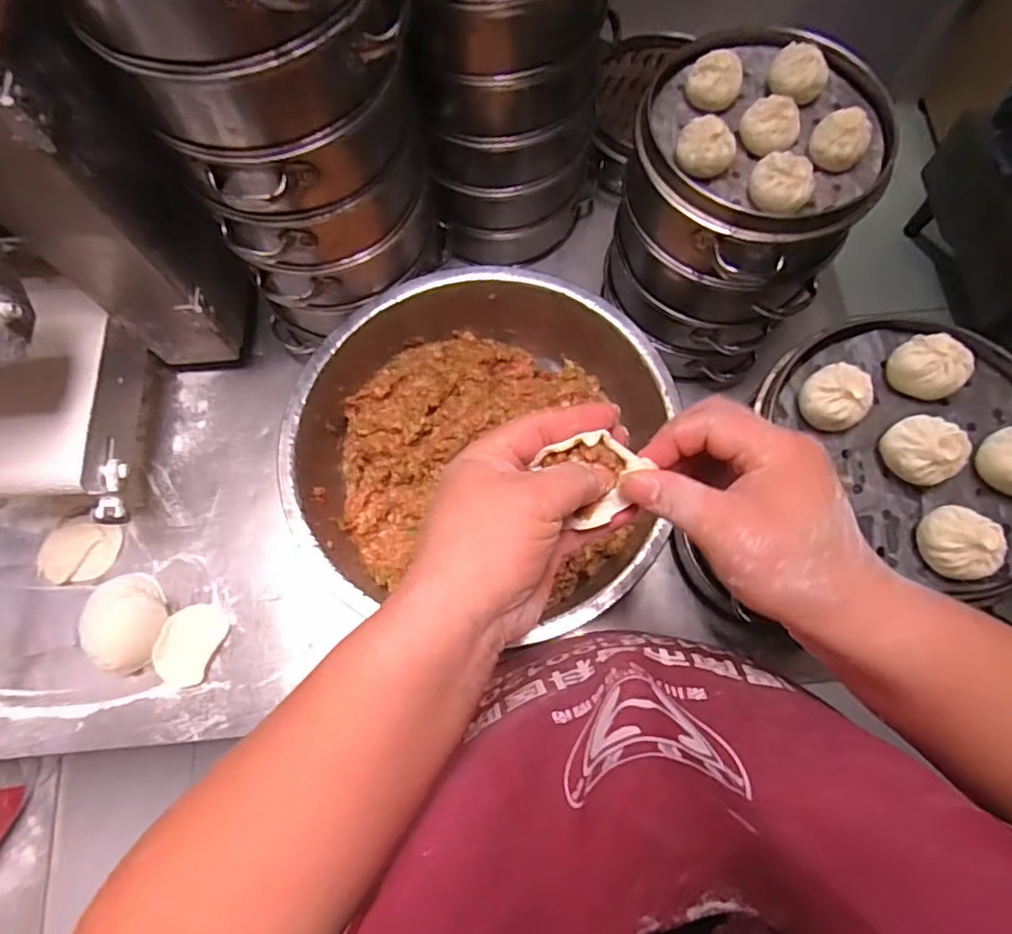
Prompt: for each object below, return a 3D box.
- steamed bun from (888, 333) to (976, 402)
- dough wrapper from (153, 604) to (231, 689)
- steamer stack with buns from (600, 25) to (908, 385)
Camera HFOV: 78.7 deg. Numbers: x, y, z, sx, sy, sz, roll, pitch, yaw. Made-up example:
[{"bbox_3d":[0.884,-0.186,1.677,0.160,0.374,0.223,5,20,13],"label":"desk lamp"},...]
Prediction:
[{"bbox_3d":[0.272,-0.064,0.395,0.036,0.023,0.041,-34,75,-9],"label":"steamed bun"},{"bbox_3d":[-0.308,0.171,0.599,0.058,0.009,0.076,18,73,7],"label":"dough wrapper"},{"bbox_3d":[0.201,-0.222,0.567,0.181,0.246,0.183,27,75,10],"label":"steamer stack with buns"}]

